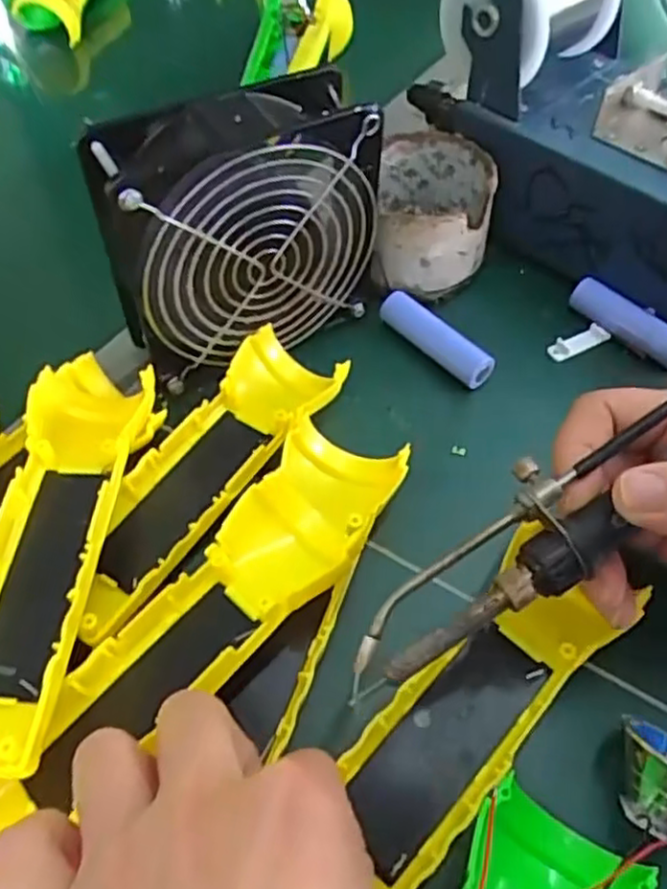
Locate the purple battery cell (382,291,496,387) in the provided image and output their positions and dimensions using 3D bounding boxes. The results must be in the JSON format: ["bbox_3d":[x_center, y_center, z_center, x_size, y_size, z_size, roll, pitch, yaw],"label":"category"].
[{"bbox_3d":[0.052,-0.054,0.364,0.015,0.016,0.068,-37,60,-25],"label":"purple battery cell"}]

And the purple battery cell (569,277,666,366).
[{"bbox_3d":[0.155,-0.064,0.371,0.067,0.016,0.015,36,60,25],"label":"purple battery cell"}]

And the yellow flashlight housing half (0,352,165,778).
[{"bbox_3d":[-0.107,0.035,0.275,0.048,0.029,0.174,2,52,2],"label":"yellow flashlight housing half"}]

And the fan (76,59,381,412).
[{"bbox_3d":[-0.040,-0.092,0.323,0.124,0.115,0.046,-22,57,-18],"label":"fan"}]

